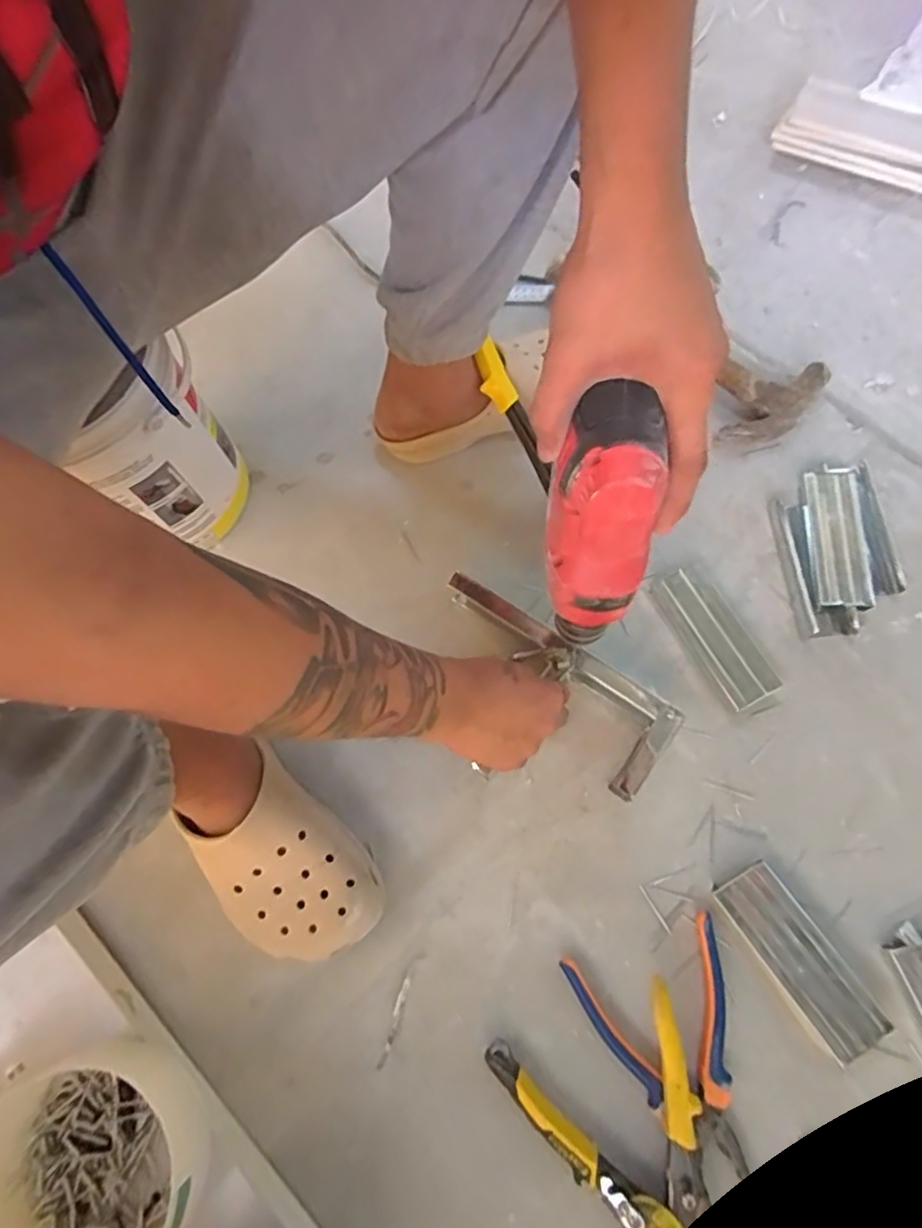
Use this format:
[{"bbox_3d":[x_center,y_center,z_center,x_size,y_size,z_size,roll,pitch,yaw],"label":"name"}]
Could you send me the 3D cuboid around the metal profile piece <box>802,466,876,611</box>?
[{"bbox_3d":[0.364,-0.076,0.596,0.053,0.020,0.145,0,69,3],"label":"metal profile piece"}]

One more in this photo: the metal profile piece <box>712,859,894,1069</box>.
[{"bbox_3d":[0.263,0.268,0.477,0.049,0.021,0.137,-30,71,-9],"label":"metal profile piece"}]

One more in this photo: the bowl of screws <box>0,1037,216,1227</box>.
[{"bbox_3d":[-0.256,0.395,0.424,0.148,0.108,0.155,-1,69,2],"label":"bowl of screws"}]

